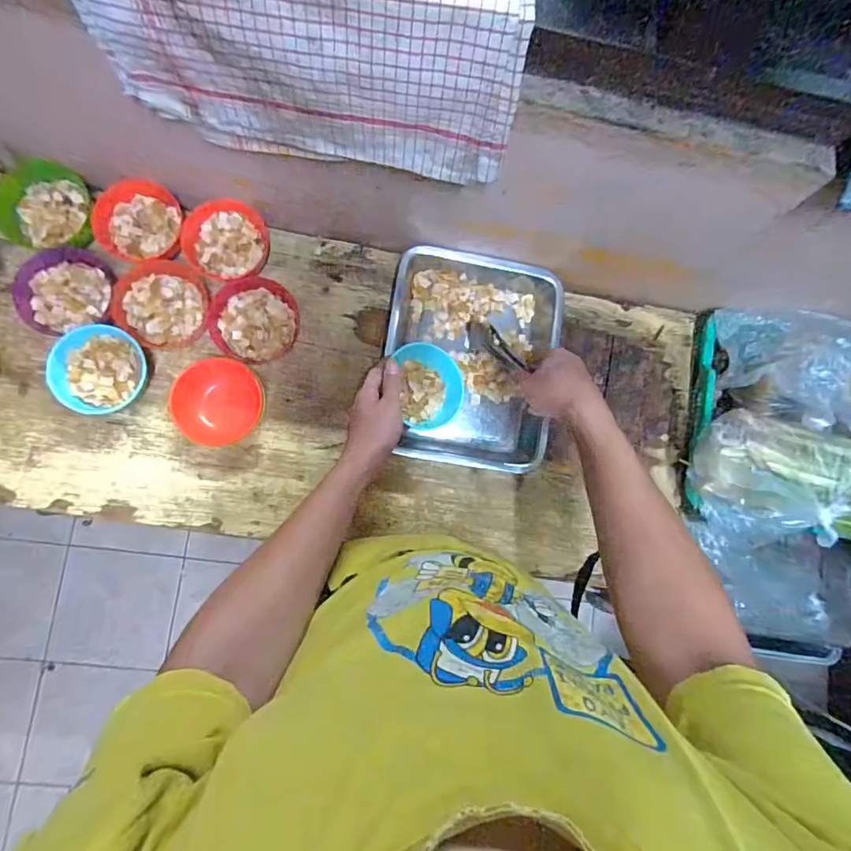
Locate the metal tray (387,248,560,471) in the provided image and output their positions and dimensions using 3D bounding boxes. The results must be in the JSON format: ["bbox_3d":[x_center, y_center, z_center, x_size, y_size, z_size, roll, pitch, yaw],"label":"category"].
[{"bbox_3d":[0.064,-0.094,0.708,0.240,0.035,0.297,10,84,-7],"label":"metal tray"}]

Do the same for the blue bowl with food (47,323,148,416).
[{"bbox_3d":[-0.420,-0.069,0.638,0.107,0.046,0.110,1,85,-7],"label":"blue bowl with food"}]

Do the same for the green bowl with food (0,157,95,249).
[{"bbox_3d":[-0.508,-0.294,0.658,0.117,0.047,0.107,1,85,-7],"label":"green bowl with food"}]

